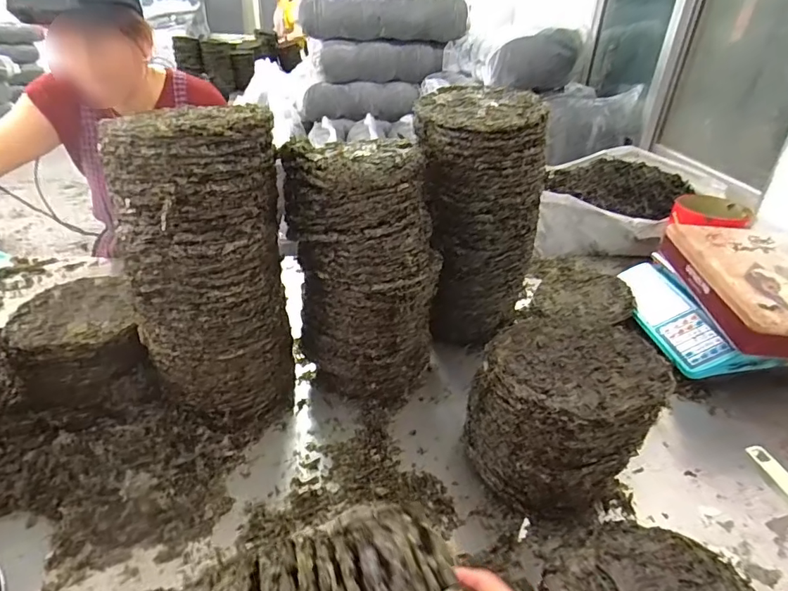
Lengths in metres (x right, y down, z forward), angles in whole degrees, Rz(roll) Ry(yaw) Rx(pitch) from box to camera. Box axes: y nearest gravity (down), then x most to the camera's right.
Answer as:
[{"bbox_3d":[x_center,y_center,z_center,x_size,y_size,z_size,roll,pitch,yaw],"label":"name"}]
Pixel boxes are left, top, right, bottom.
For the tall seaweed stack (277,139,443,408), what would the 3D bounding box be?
[{"bbox_3d":[-0.038,-0.025,0.729,0.177,0.380,0.180,23,37,30],"label":"tall seaweed stack"}]

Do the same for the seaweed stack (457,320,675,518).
[{"bbox_3d":[0.213,0.159,0.618,0.200,0.209,0.195,-23,40,-36],"label":"seaweed stack"}]

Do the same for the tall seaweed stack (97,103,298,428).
[{"bbox_3d":[-0.248,-0.024,0.664,0.191,0.426,0.170,-6,32,-13],"label":"tall seaweed stack"}]

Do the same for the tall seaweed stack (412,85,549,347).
[{"bbox_3d":[0.135,-0.124,0.830,0.204,0.400,0.191,6,31,6],"label":"tall seaweed stack"}]

